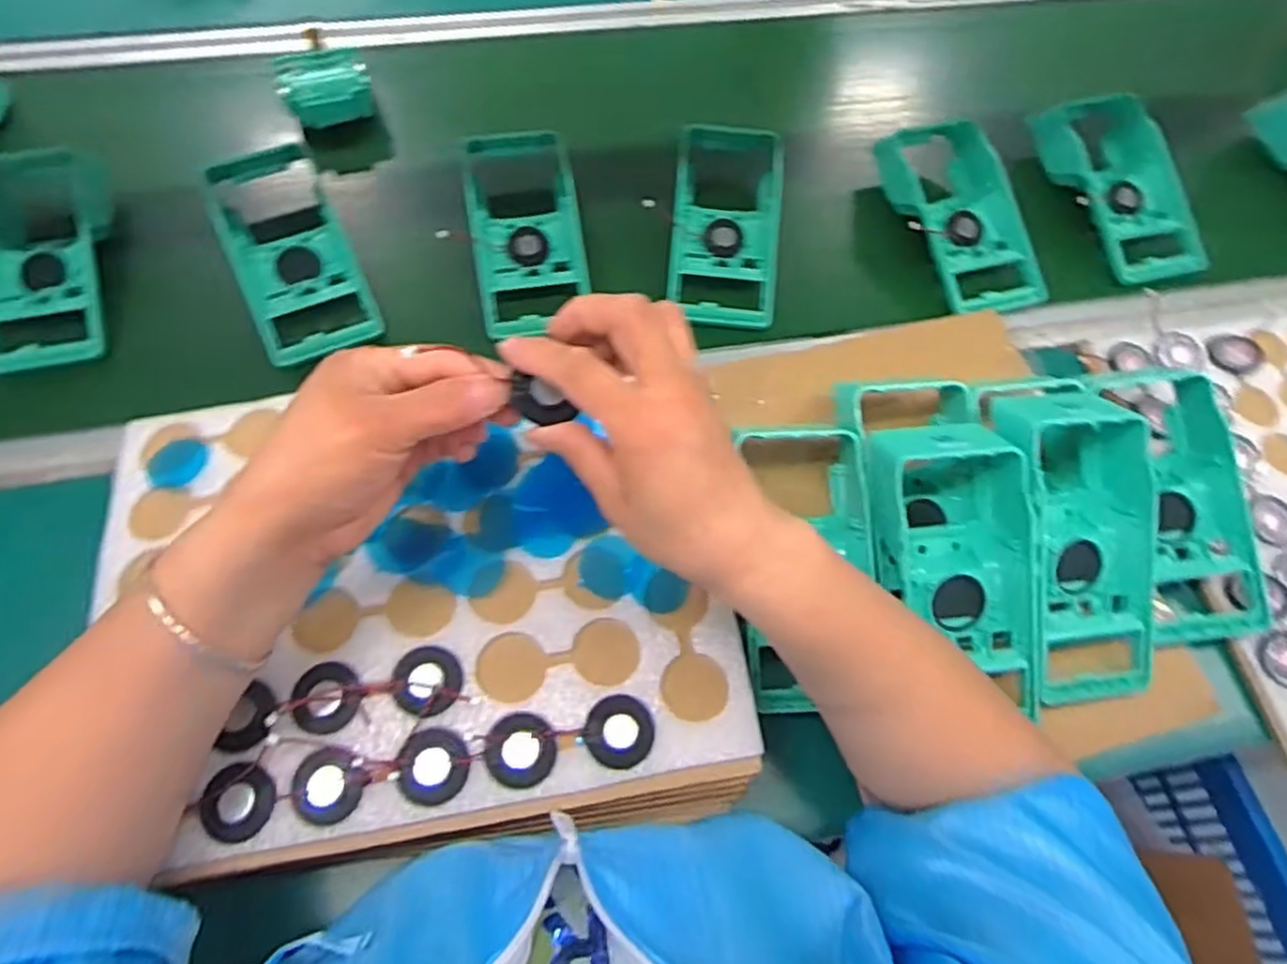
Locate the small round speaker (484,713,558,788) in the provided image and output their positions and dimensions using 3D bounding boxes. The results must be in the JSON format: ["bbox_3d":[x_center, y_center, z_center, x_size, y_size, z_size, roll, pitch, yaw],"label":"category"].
[{"bbox_3d":[-0.059,0.128,0.356,0.031,0.004,0.033,1,64,-2],"label":"small round speaker"}]

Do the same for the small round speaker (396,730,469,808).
[{"bbox_3d":[-0.099,0.134,0.349,0.031,0.006,0.032,1,64,-2],"label":"small round speaker"}]

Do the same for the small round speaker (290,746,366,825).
[{"bbox_3d":[-0.147,0.140,0.343,0.032,0.011,0.031,14,64,4],"label":"small round speaker"}]

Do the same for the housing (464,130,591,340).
[{"bbox_3d":[-0.093,-0.198,0.585,0.082,0.032,0.177,-8,75,-11],"label":"housing"}]

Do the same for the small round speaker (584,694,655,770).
[{"bbox_3d":[-0.012,0.123,0.366,0.033,0.004,0.033,1,64,-2],"label":"small round speaker"}]

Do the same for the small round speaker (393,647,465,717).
[{"bbox_3d":[-0.106,0.098,0.364,0.033,0.006,0.032,1,64,-2],"label":"small round speaker"}]

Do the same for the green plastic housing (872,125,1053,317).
[{"bbox_3d":[0.263,-0.228,0.620,0.090,0.047,0.191,-16,66,-10],"label":"green plastic housing"}]

